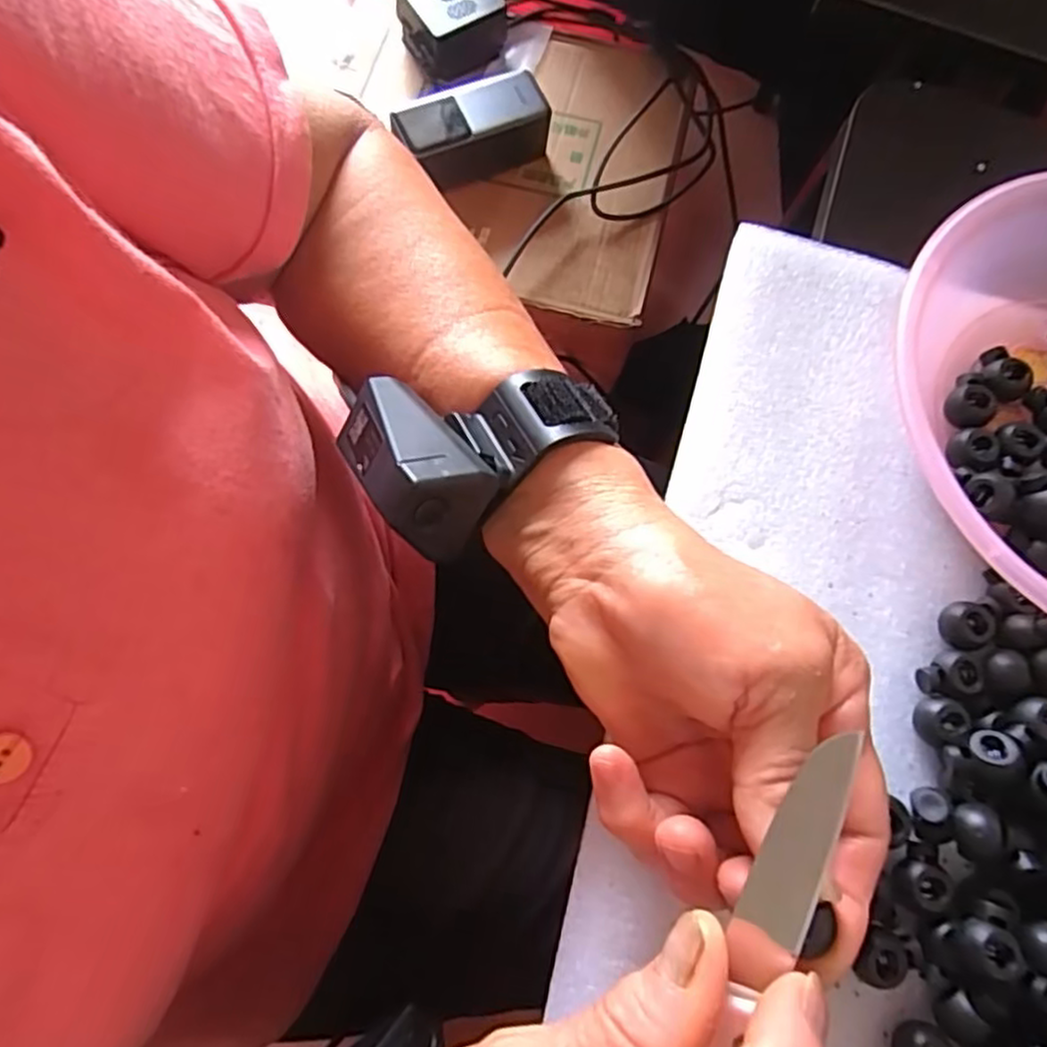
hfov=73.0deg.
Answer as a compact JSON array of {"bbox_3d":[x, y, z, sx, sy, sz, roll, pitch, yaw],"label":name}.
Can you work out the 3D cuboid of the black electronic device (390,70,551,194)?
[{"bbox_3d":[-0.037,-0.338,0.613,0.110,0.056,0.060,-27,78,-10],"label":"black electronic device"}]

